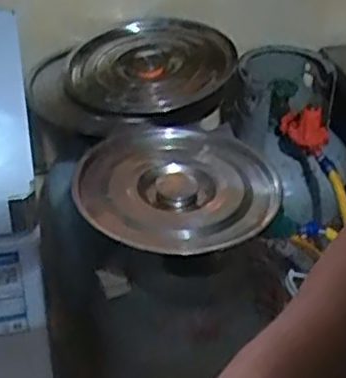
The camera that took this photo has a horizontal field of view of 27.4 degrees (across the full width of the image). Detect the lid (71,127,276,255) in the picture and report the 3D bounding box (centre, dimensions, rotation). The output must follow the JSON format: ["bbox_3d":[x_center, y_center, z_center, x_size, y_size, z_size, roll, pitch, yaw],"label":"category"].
[{"bbox_3d":[0.008,-0.007,1.037,0.274,0.038,0.281,1,36,-1],"label":"lid"}]

